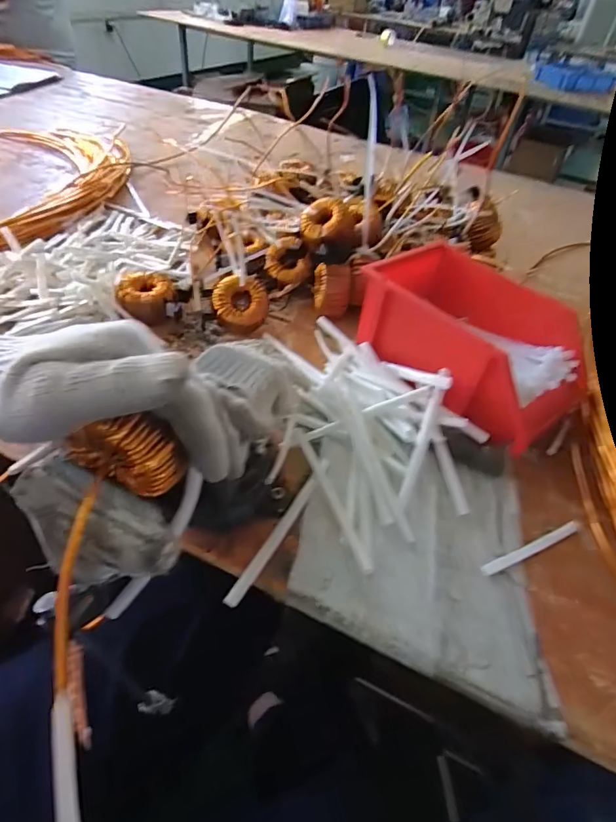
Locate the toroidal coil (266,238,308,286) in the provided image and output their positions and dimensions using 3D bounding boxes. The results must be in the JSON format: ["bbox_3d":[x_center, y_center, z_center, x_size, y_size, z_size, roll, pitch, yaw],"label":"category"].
[{"bbox_3d":[-0.030,-0.217,0.650,0.063,0.025,0.068,-2,88,10],"label":"toroidal coil"}]

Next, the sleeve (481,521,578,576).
[{"bbox_3d":[0.201,0.124,0.408,0.115,0.005,0.010,-16,50,-22],"label":"sleeve"}]

